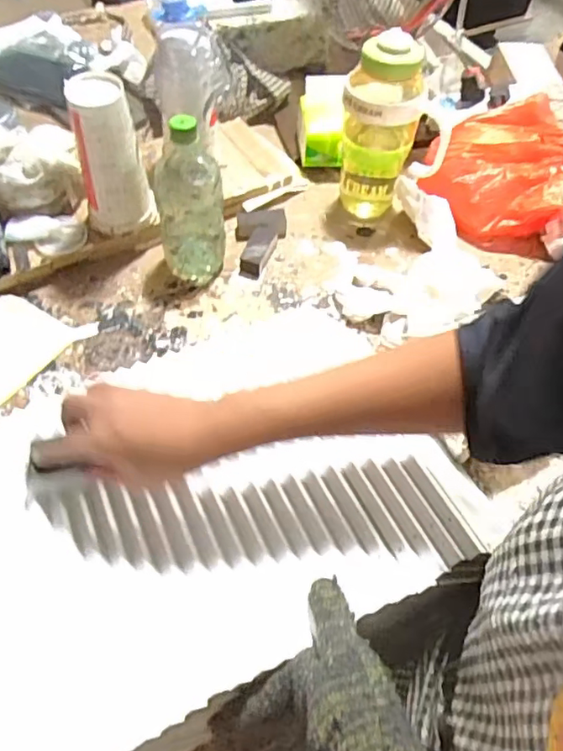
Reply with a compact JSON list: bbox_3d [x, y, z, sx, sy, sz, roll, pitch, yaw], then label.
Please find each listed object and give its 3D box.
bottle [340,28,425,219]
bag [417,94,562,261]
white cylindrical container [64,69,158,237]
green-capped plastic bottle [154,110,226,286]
[{"bbox_3d":[0.125,-0.321,0.758,0.097,0.226,0.081,12,57,5],"label":"bottle"},{"bbox_3d":[0.331,-0.291,0.817,0.220,0.088,0.213,34,61,18],"label":"bag"},{"bbox_3d":[-0.202,-0.260,0.684,0.079,0.165,0.067,-4,57,-6],"label":"white cylindrical container"},{"bbox_3d":[-0.109,-0.203,0.690,0.078,0.189,0.069,-5,57,-7],"label":"green-capped plastic bottle"}]

